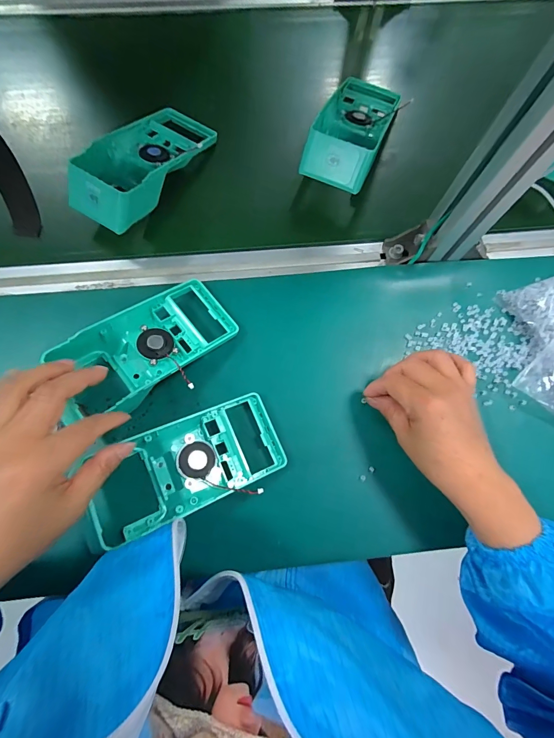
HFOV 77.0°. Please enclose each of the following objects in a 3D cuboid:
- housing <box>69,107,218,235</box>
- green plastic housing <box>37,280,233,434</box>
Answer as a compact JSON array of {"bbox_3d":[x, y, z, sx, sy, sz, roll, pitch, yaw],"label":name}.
[{"bbox_3d":[-0.157,-0.244,0.408,0.090,0.058,0.186,33,77,6],"label":"housing"},{"bbox_3d":[-0.128,-0.024,0.347,0.168,0.052,0.090,-40,80,-10],"label":"green plastic housing"}]

